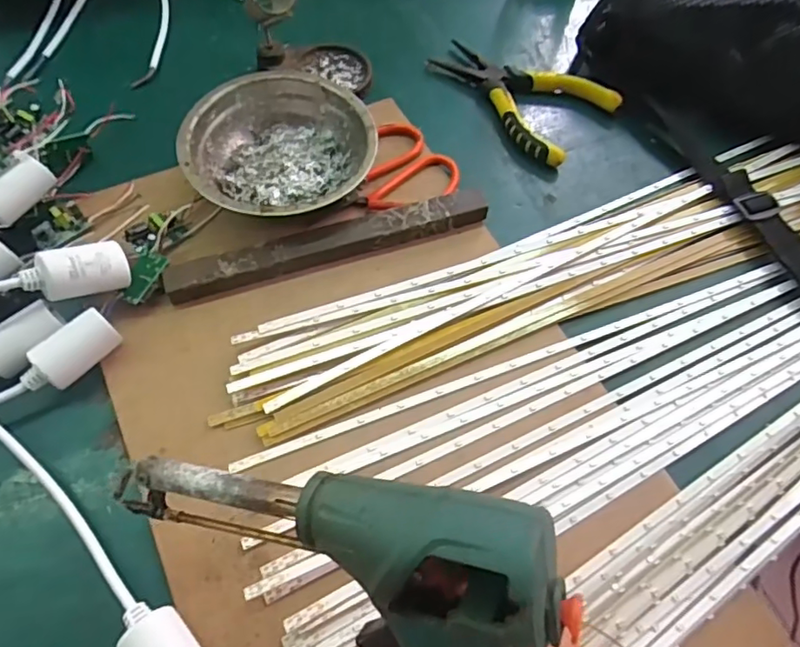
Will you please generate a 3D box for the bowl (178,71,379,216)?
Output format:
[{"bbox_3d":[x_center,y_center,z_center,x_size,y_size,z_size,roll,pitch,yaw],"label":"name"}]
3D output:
[{"bbox_3d":[-0.081,-0.116,0.394,0.124,0.039,0.121,1,63,-2],"label":"bowl"}]

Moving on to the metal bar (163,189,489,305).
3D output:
[{"bbox_3d":[-0.044,-0.053,0.374,0.211,0.015,0.022,-17,66,-11],"label":"metal bar"}]

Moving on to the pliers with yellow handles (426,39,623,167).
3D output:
[{"bbox_3d":[0.091,-0.189,0.459,0.145,0.015,0.087,38,68,15],"label":"pliers with yellow handles"}]

